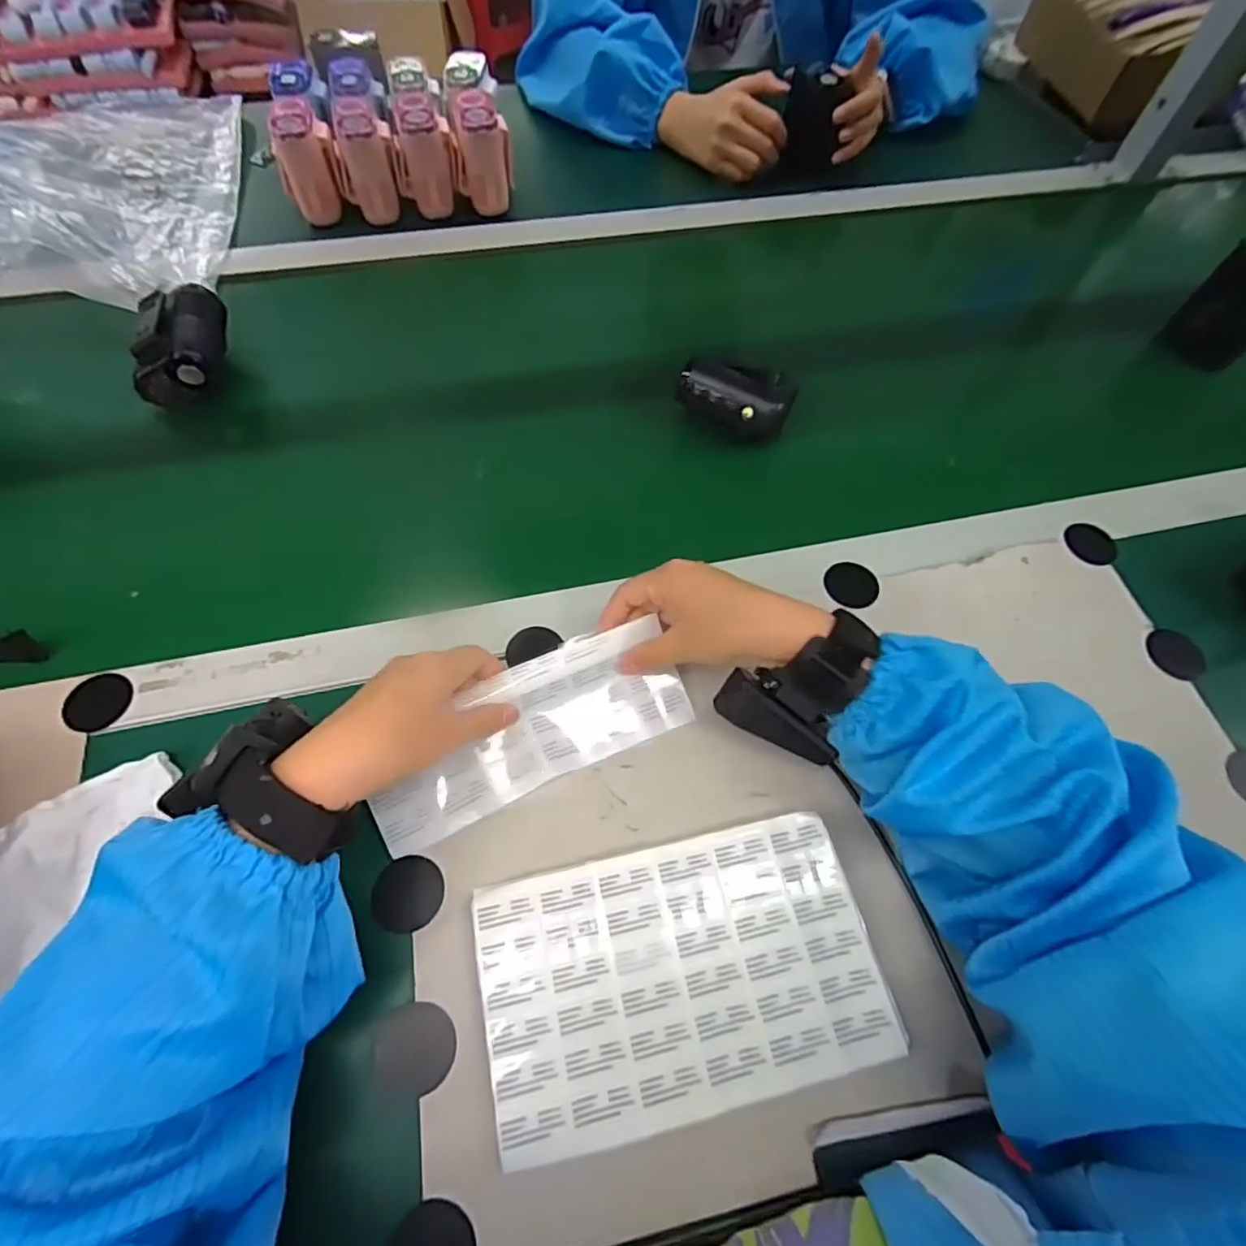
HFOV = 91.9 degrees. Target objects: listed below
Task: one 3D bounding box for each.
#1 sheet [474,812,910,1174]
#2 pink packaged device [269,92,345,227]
[{"bbox_3d":[0.029,0.177,0.308,0.193,0.012,0.117,-10,63,-7],"label":"sheet"},{"bbox_3d":[-0.306,-0.448,0.591,0.051,0.090,0.071,-18,64,-11],"label":"pink packaged device"}]

